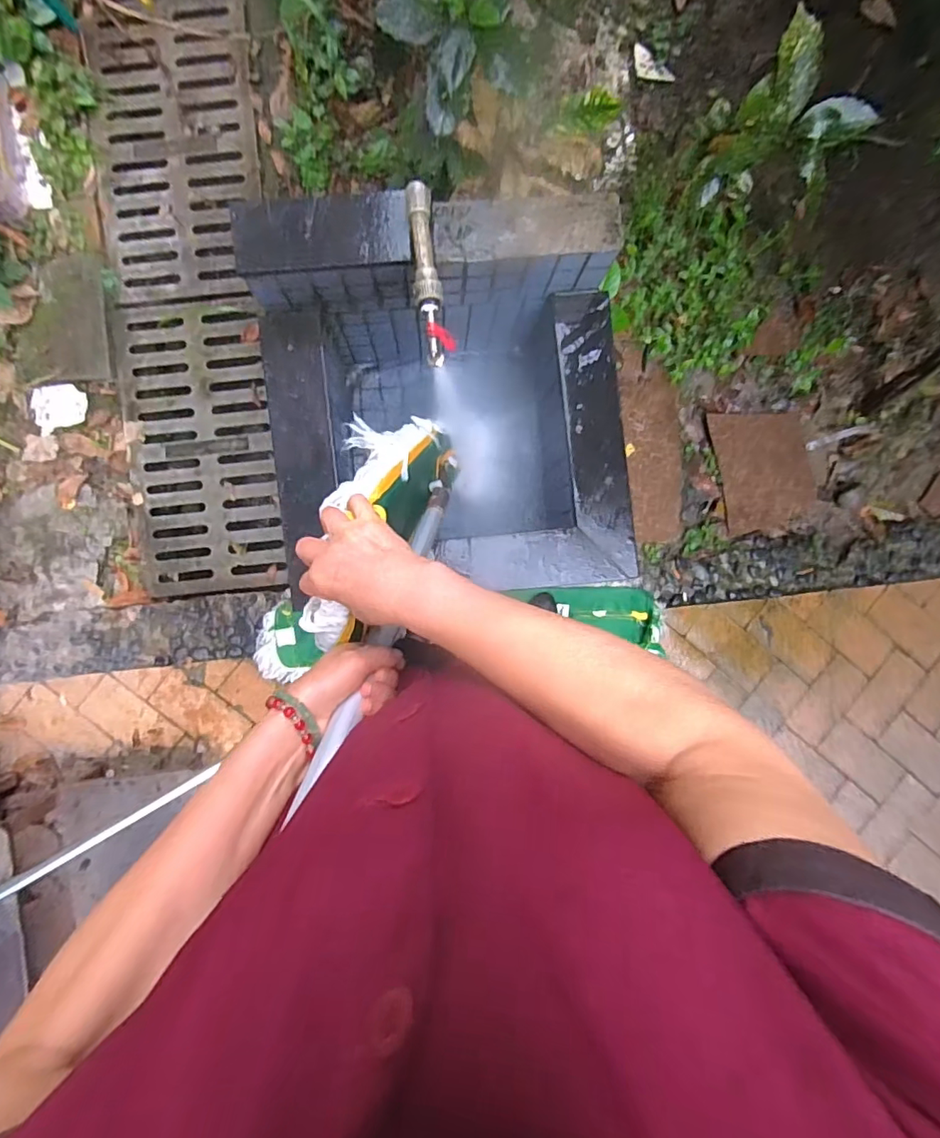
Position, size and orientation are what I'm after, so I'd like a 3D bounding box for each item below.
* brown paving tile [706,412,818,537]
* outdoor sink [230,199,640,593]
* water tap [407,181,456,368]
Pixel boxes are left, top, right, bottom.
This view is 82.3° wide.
[{"bbox_3d":[0.775,-0.264,1.404,0.259,0.036,0.306,-13,92,-2],"label":"brown paving tile"},{"bbox_3d":[-0.041,-0.267,1.047,0.628,0.455,0.606,-5,92,-3],"label":"outdoor sink"},{"bbox_3d":[-0.061,-0.427,0.781,0.048,0.048,0.249,-11,92,-2],"label":"water tap"}]

